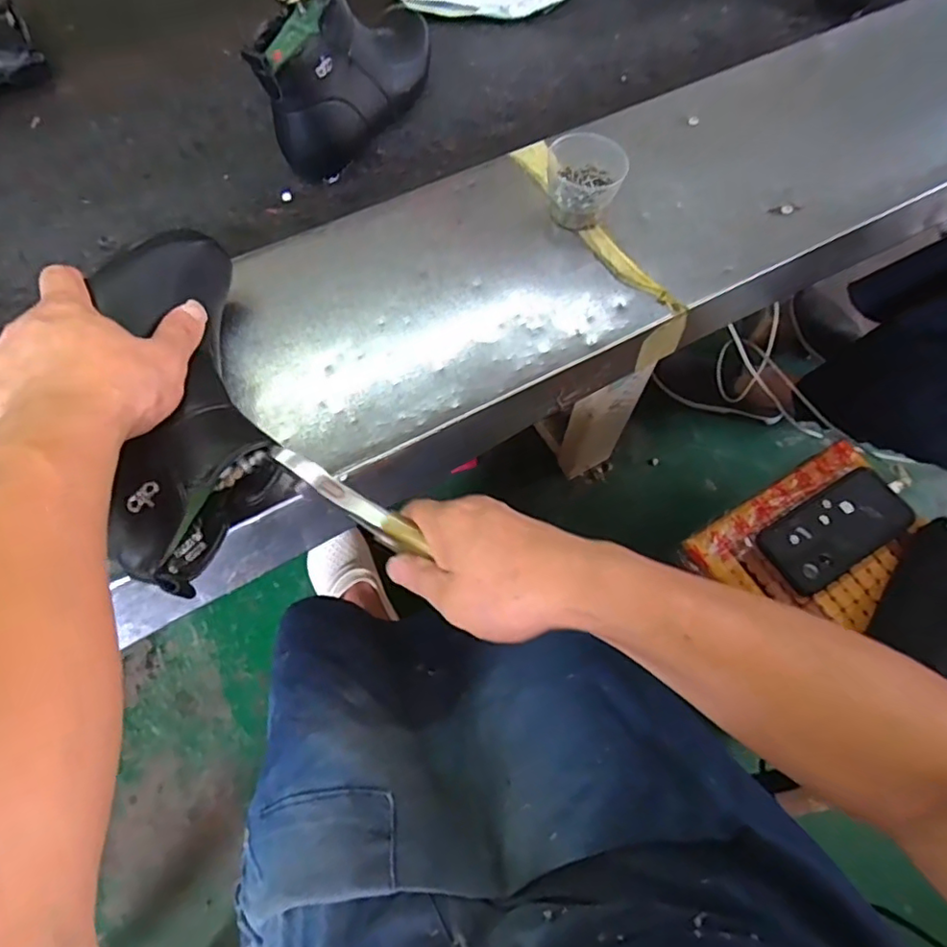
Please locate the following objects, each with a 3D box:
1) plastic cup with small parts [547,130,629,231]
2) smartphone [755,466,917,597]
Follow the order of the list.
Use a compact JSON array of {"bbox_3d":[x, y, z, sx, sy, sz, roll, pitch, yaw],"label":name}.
[{"bbox_3d":[0.094,-0.251,0.499,0.064,0.052,0.077,11,66,4],"label":"plastic cup with small parts"},{"bbox_3d":[0.399,0.060,0.648,0.174,0.016,0.082,-28,70,-13],"label":"smartphone"}]

